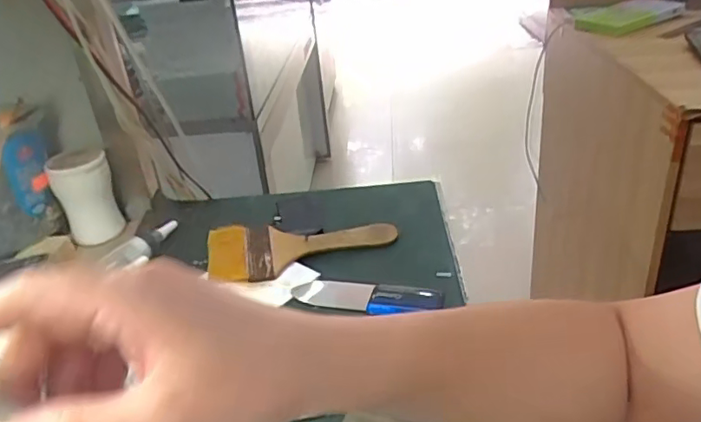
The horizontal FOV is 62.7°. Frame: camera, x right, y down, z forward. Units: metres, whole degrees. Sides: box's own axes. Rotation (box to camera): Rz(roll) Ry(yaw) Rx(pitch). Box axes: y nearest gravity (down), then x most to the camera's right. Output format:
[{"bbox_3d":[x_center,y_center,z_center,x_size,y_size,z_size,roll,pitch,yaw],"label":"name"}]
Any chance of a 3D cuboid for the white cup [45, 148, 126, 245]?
[{"bbox_3d":[-0.263,-0.016,0.572,0.052,0.079,0.053,-5,30,3],"label":"white cup"}]

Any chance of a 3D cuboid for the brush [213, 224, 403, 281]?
[{"bbox_3d":[-0.042,0.032,0.505,0.162,0.022,0.061,-6,29,-3],"label":"brush"}]

